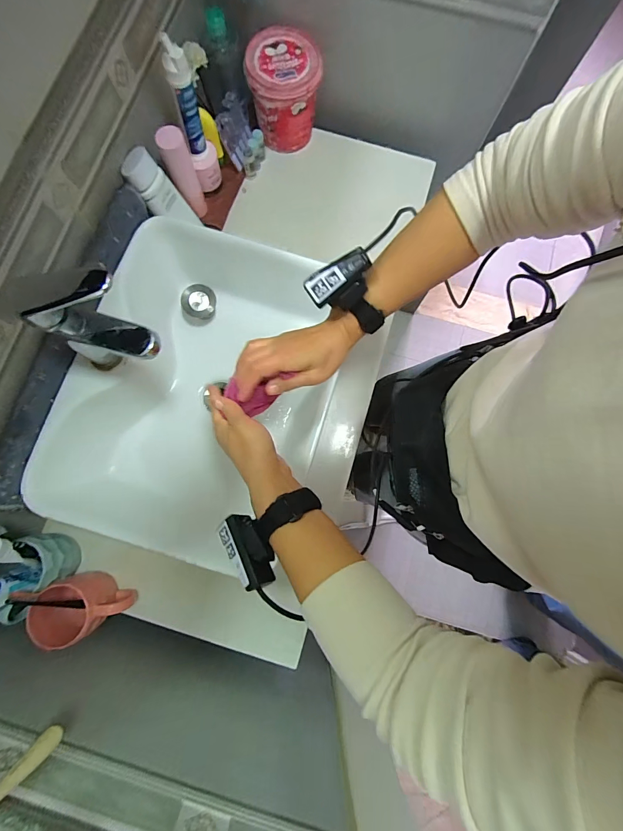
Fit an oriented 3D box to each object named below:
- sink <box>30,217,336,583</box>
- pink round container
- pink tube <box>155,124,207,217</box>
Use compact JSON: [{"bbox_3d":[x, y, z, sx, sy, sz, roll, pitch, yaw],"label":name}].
[{"bbox_3d":[-0.157,-0.061,0.569,0.360,0.145,0.417,18,80,2],"label":"sink"},{"bbox_3d":[-0.050,-0.603,0.661,0.130,0.128,0.120,0,80,-1],"label":"pink round container"},{"bbox_3d":[-0.219,-0.413,0.600,0.041,0.136,0.042,-12,80,-3],"label":"pink tube"}]

